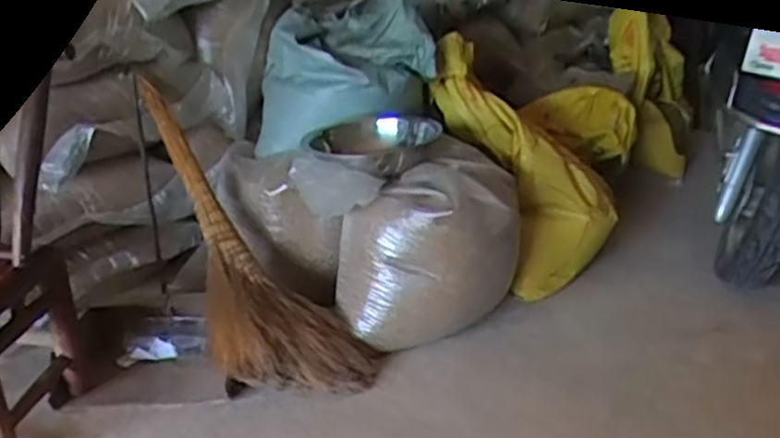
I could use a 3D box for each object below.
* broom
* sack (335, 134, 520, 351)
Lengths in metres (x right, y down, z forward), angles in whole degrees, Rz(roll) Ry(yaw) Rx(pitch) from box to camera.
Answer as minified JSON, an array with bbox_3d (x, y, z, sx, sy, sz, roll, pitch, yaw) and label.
[{"bbox_3d":[-0.314,0.050,1.427,0.243,0.100,0.717,-21,68,-42],"label":"broom"},{"bbox_3d":[0.093,0.046,1.473,0.364,0.337,0.198,-14,25,-34],"label":"sack"}]

